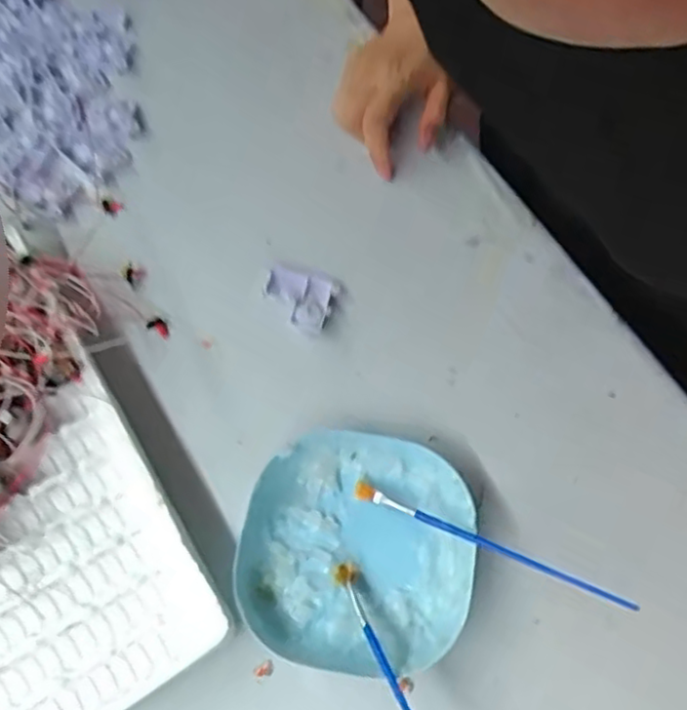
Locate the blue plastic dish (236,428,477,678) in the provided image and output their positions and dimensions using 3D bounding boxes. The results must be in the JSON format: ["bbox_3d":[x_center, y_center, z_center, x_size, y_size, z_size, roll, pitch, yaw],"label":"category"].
[{"bbox_3d":[0.009,0.114,0.407,0.129,0.026,0.133,0,66,1],"label":"blue plastic dish"}]

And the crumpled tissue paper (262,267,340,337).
[{"bbox_3d":[-0.032,-0.038,0.480,0.050,0.019,0.042,19,68,9],"label":"crumpled tissue paper"}]

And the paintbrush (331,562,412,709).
[{"bbox_3d":[0.031,0.178,0.356,0.013,0.013,0.160,-24,48,-9],"label":"paintbrush"}]

